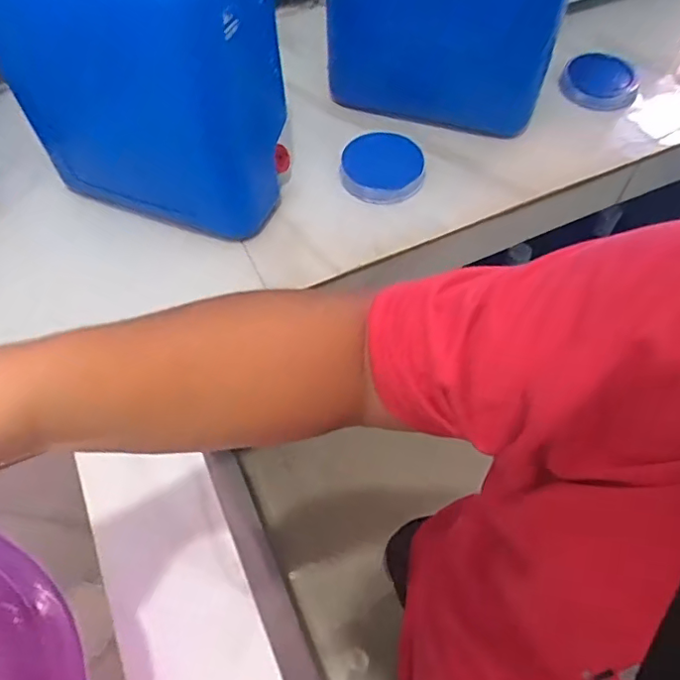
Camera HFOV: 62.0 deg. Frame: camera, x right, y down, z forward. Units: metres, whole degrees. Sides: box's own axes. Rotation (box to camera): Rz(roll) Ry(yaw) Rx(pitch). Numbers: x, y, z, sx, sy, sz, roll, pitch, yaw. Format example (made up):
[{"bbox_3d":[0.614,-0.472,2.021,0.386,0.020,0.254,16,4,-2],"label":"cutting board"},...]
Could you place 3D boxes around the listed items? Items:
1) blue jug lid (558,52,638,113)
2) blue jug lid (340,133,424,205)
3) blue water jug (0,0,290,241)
[{"bbox_3d":[0.423,-0.425,0.927,0.116,0.038,0.122,12,59,8],"label":"blue jug lid"},{"bbox_3d":[0.060,-0.255,0.827,0.122,0.026,0.116,6,65,-12],"label":"blue jug lid"},{"bbox_3d":[-0.232,-0.328,0.644,0.310,0.382,0.148,18,60,11],"label":"blue water jug"}]

